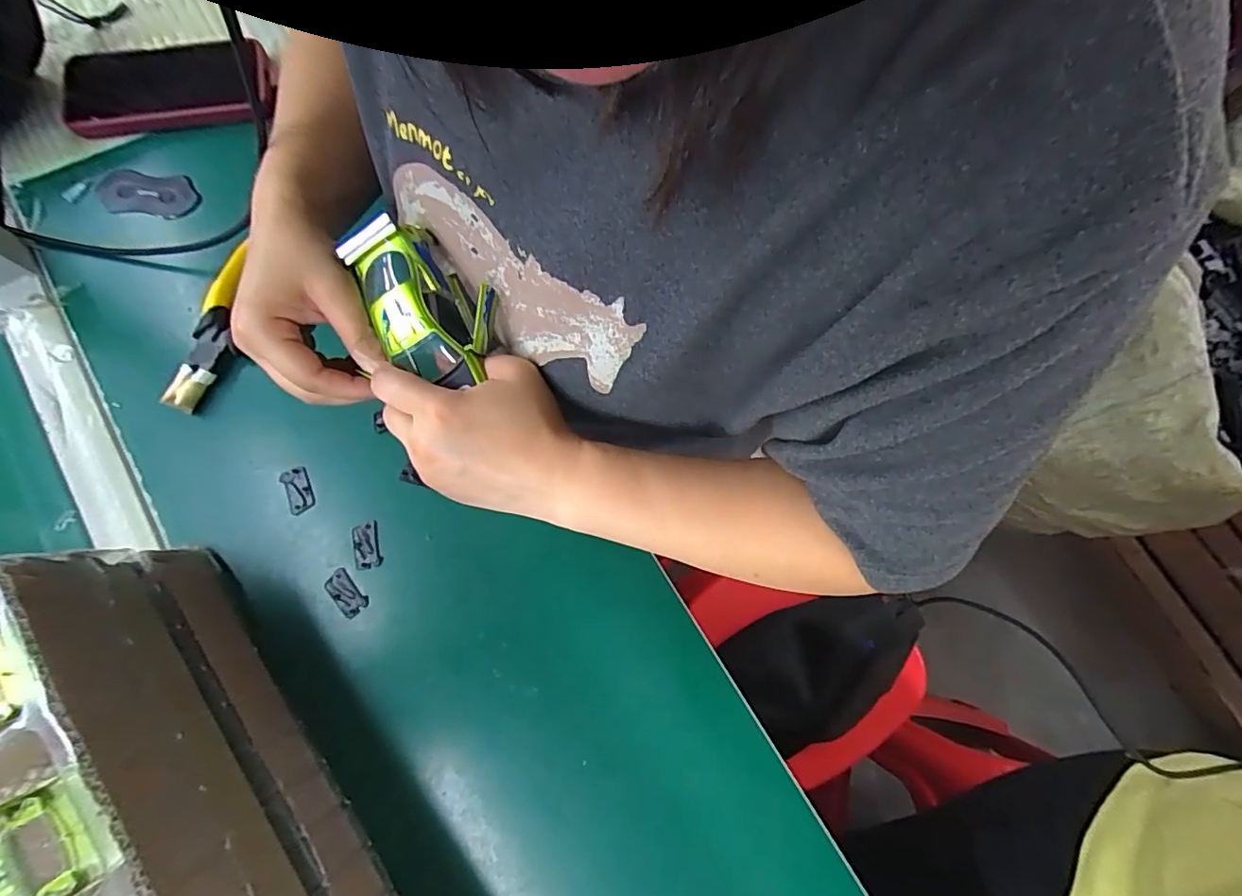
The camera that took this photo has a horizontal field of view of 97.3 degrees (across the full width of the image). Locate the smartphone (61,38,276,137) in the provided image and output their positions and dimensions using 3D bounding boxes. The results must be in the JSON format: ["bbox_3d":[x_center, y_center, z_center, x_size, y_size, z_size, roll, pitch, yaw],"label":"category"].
[{"bbox_3d":[-0.399,-0.318,0.482,0.161,0.014,0.087,-15,79,-12],"label":"smartphone"}]

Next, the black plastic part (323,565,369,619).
[{"bbox_3d":[-0.201,0.107,0.400,0.019,0.004,0.035,-40,80,-11],"label":"black plastic part"}]

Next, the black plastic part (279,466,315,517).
[{"bbox_3d":[-0.246,0.032,0.416,0.019,0.004,0.034,-25,77,-8],"label":"black plastic part"}]

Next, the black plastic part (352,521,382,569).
[{"bbox_3d":[-0.191,0.073,0.409,0.019,0.004,0.034,-13,76,-5],"label":"black plastic part"}]

